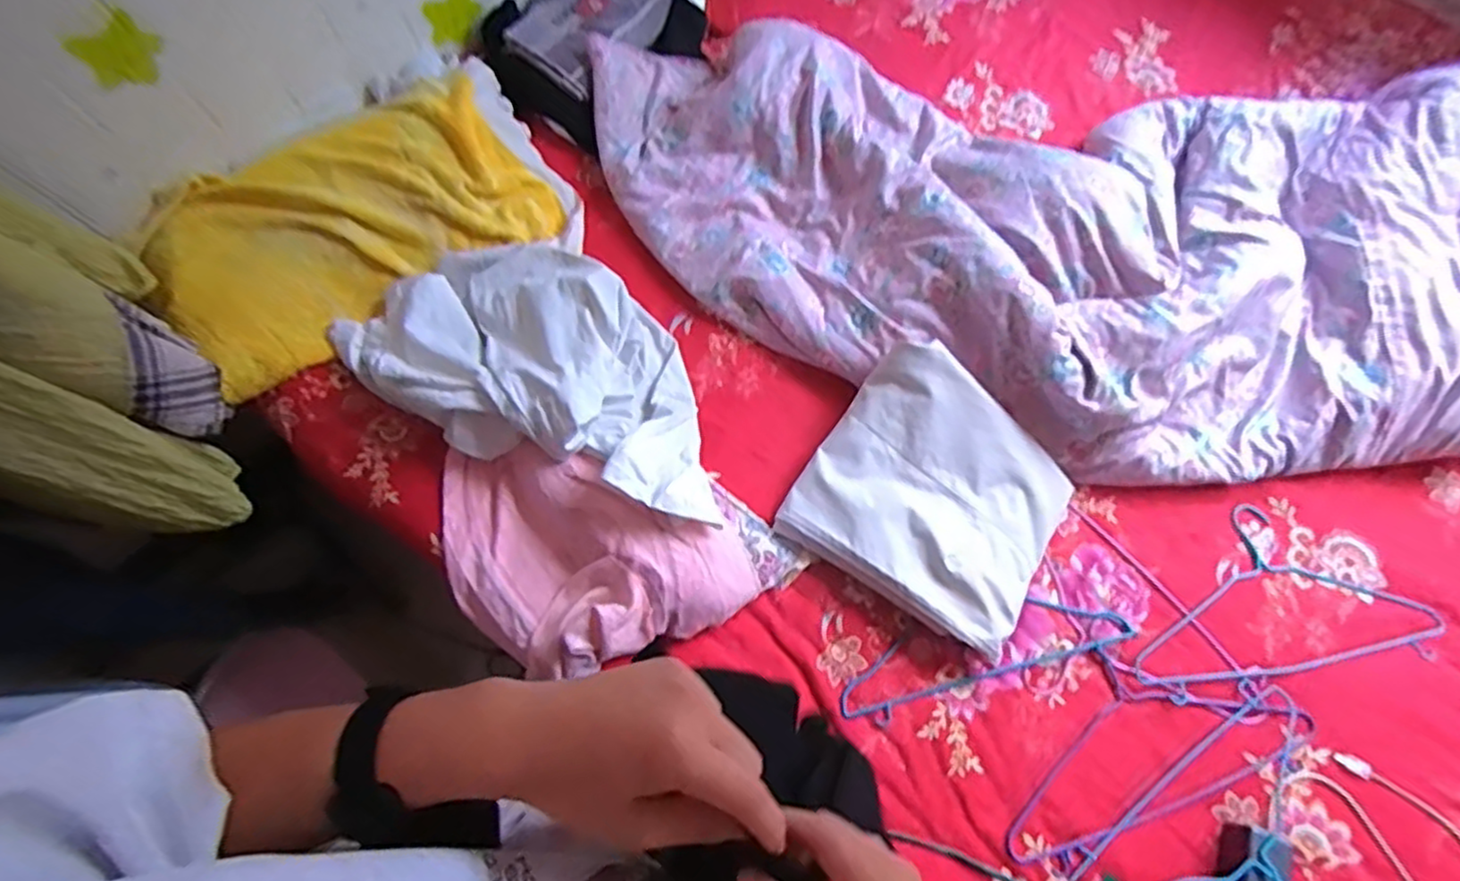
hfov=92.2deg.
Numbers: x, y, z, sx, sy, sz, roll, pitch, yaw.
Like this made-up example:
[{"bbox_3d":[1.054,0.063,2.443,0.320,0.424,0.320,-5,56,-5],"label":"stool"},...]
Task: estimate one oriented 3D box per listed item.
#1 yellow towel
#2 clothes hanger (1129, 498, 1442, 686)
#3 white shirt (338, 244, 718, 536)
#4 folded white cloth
[{"bbox_3d":[-0.504,-0.292,0.953,0.491,0.055,0.255,-35,100,-18],"label":"yellow towel"},{"bbox_3d":[0.731,0.200,0.952,0.430,0.021,0.222,-5,73,-4],"label":"clothes hanger"},{"bbox_3d":[-0.237,-0.108,0.941,0.546,0.126,0.303,22,73,5],"label":"white shirt"},{"bbox_3d":[0.278,0.067,0.928,0.317,0.047,0.312,35,74,8],"label":"folded white cloth"}]

